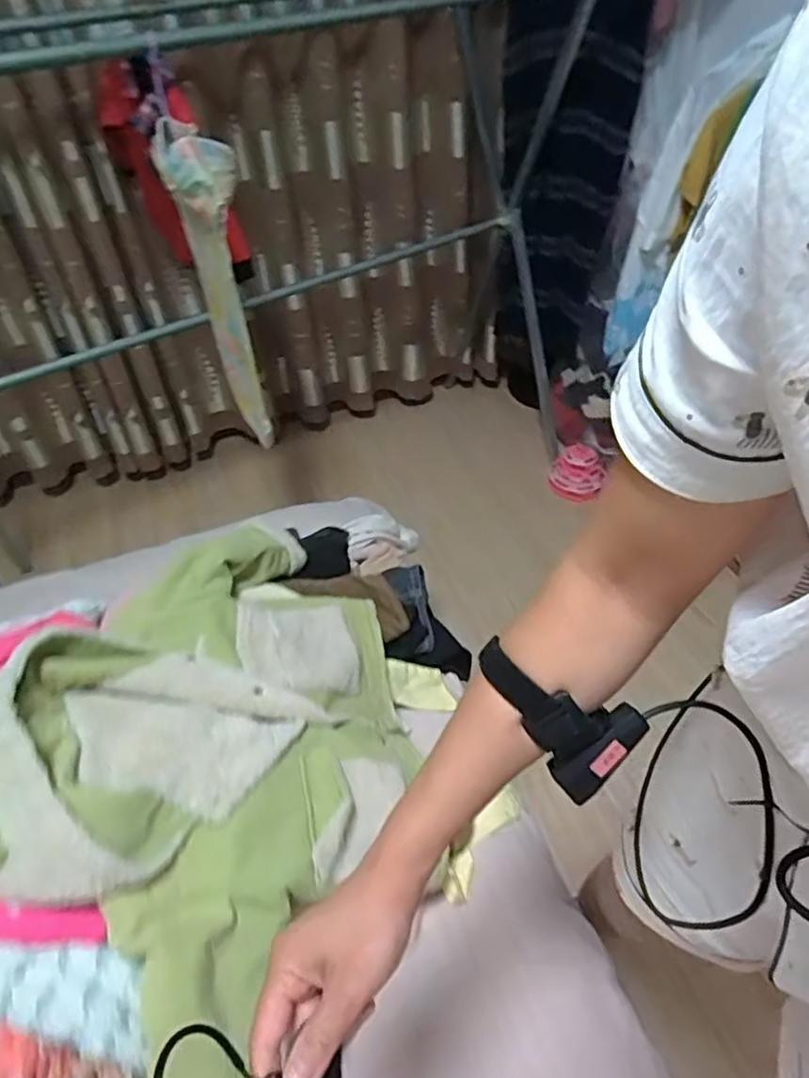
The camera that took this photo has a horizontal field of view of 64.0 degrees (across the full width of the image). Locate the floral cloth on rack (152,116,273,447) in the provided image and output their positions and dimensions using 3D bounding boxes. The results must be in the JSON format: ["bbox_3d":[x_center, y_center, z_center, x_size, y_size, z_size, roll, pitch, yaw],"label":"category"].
[{"bbox_3d":[-0.333,-0.447,1.212,0.110,0.543,0.246,-17,45,-13],"label":"floral cloth on rack"}]

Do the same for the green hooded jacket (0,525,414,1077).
[{"bbox_3d":[-0.224,0.223,0.686,0.460,0.229,0.728,9,45,12],"label":"green hooded jacket"}]

